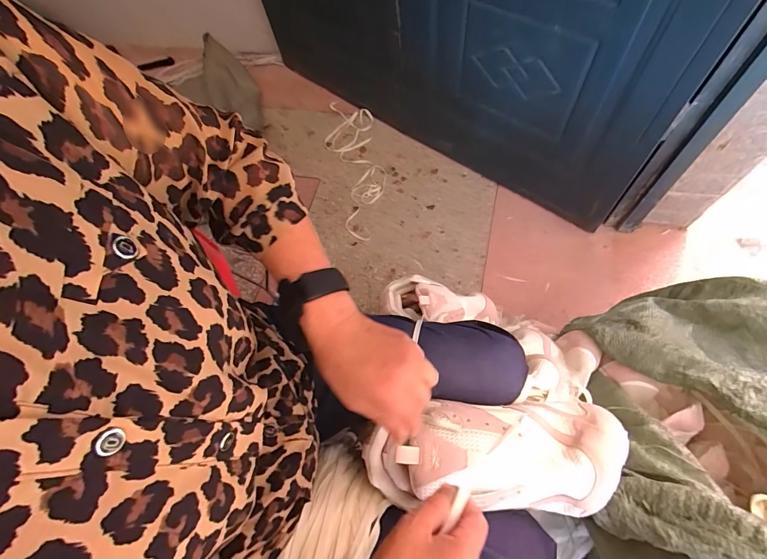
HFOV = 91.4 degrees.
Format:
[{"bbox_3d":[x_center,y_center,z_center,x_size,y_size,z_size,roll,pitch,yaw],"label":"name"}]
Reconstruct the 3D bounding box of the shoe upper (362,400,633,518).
[{"bbox_3d":[0.117,0.180,0.381,0.263,0.057,0.105,-4,64,0],"label":"shoe upper"}]

